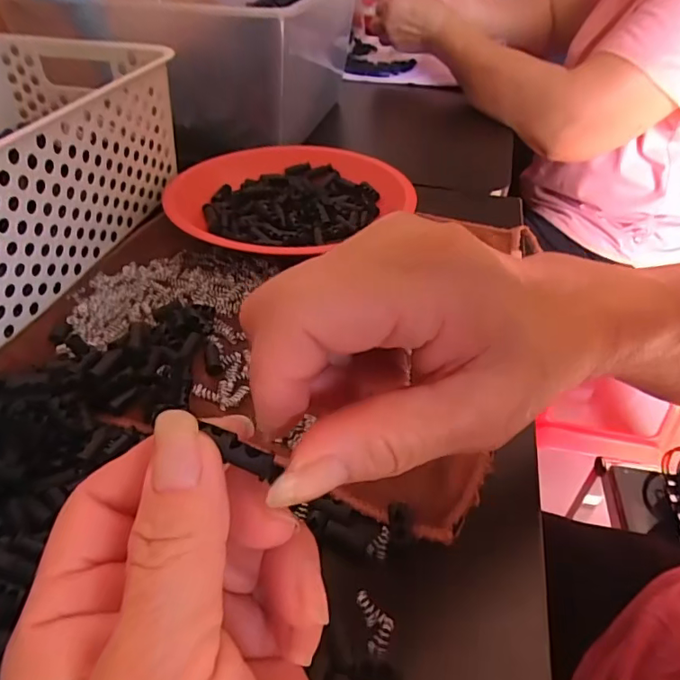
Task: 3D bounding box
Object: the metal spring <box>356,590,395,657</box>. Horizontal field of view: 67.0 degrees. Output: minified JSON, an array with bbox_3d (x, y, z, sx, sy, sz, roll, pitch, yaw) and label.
[{"bbox_3d":[0.014,0.110,0.202,0.010,0.007,0.023,-9,44,-11],"label":"metal spring"}]

